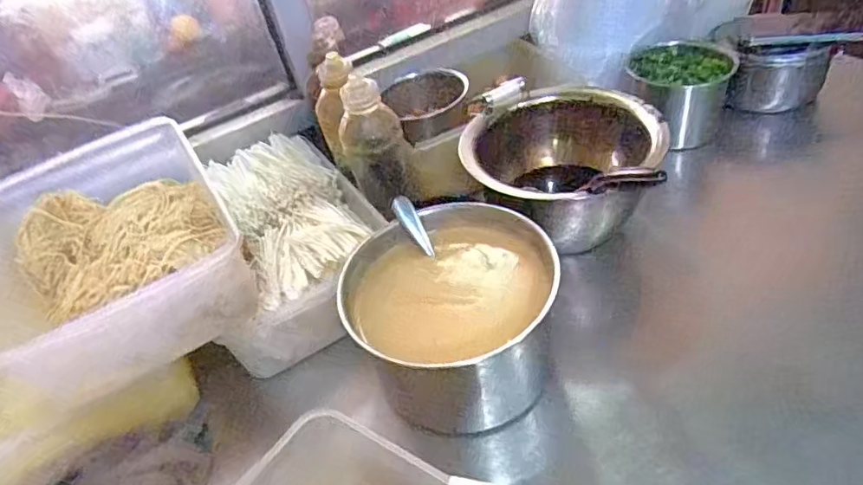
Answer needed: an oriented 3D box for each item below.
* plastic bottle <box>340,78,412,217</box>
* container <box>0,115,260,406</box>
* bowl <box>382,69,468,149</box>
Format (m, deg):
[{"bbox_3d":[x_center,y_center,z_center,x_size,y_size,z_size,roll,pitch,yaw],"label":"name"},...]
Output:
[{"bbox_3d":[-0.063,-0.112,0.660,0.066,0.153,0.070,3,45,17],"label":"plastic bottle"},{"bbox_3d":[-0.335,-0.003,0.618,0.217,0.098,0.354,-28,45,-16],"label":"container"},{"bbox_3d":[0.000,-0.192,0.801,0.113,0.054,0.115,-7,43,6],"label":"bowl"}]

